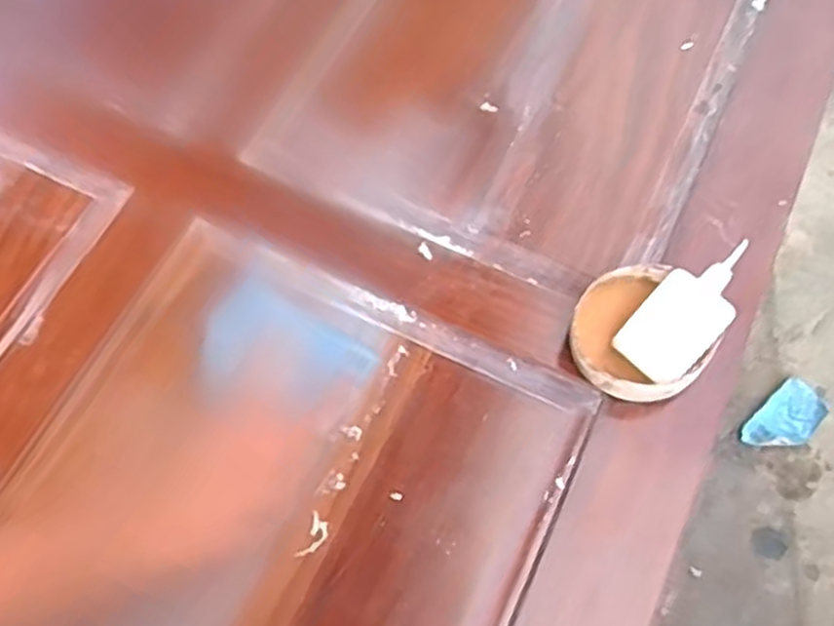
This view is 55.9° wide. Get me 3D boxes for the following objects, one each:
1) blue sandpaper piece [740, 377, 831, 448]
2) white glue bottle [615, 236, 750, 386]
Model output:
[{"bbox_3d":[0.472,0.137,1.005,0.118,0.010,0.065,-41,71,-16],"label":"blue sandpaper piece"},{"bbox_3d":[0.189,-0.001,0.546,0.106,0.028,0.054,-50,61,8],"label":"white glue bottle"}]

